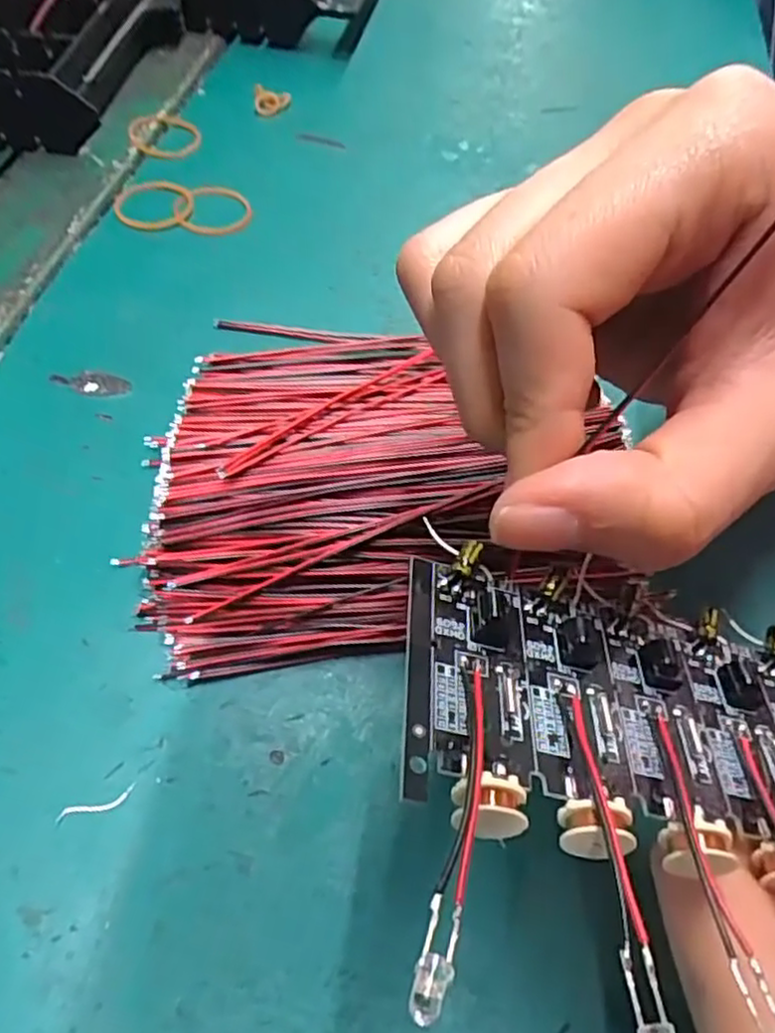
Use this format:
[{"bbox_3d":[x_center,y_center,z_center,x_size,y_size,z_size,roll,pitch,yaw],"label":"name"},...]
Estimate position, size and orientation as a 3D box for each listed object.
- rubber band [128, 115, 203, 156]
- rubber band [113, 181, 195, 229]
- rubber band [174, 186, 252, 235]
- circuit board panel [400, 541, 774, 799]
[{"bbox_3d":[-0.103,-0.178,0.320,0.031,0.004,0.037,-8,56,-10],"label":"rubber band"},{"bbox_3d":[-0.099,-0.132,0.289,0.033,0.004,0.031,0,55,-4],"label":"rubber band"},{"bbox_3d":[-0.073,-0.130,0.292,0.031,0.004,0.033,-2,55,-6],"label":"rubber band"},{"bbox_3d":[0.079,0.040,0.118,0.159,0.004,0.044,16,44,-10],"label":"circuit board panel"}]

